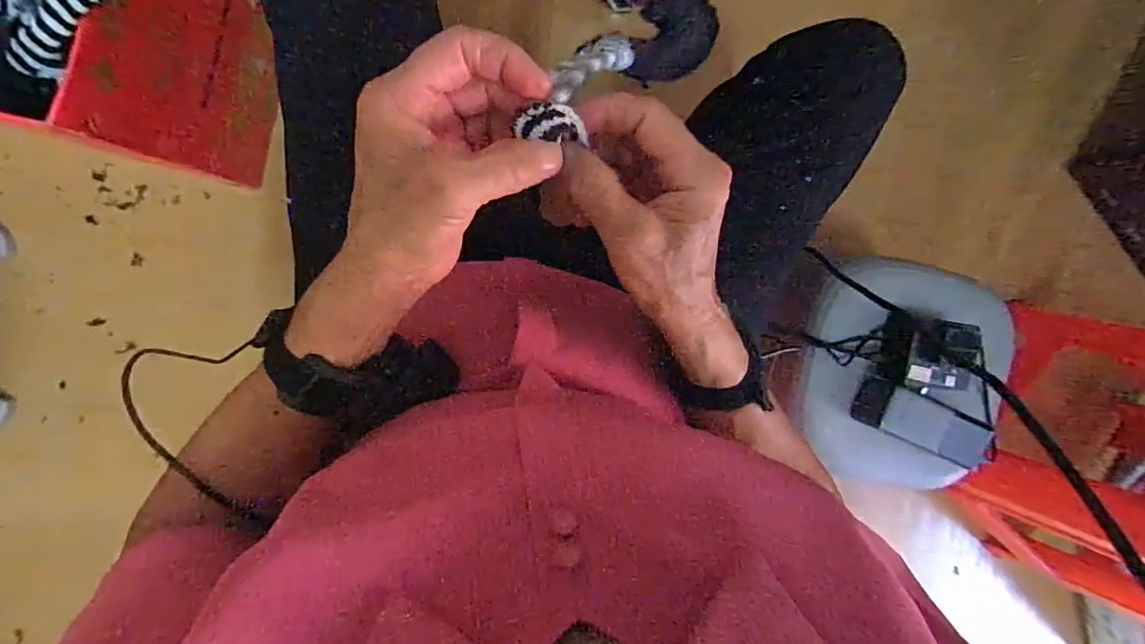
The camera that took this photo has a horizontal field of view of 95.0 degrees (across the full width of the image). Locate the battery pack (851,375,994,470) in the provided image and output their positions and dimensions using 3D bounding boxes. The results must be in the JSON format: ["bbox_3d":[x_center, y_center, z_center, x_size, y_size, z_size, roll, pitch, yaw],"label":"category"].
[{"bbox_3d":[0.366,0.104,0.554,0.123,0.016,0.050,28,93,25],"label":"battery pack"}]

